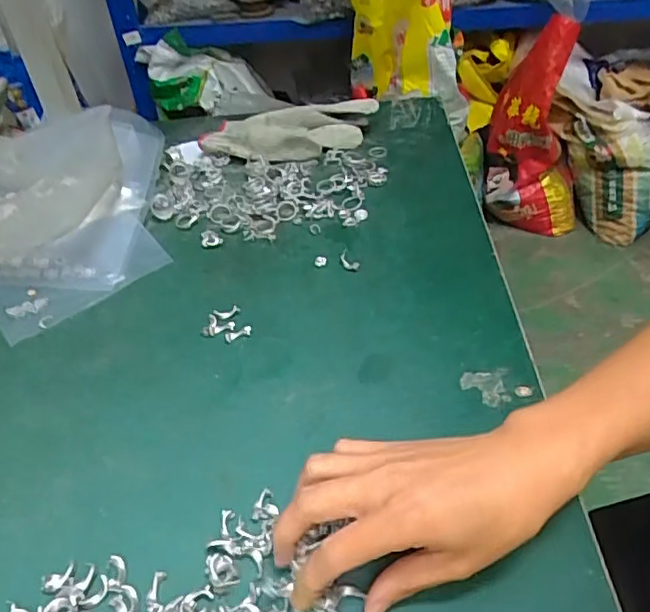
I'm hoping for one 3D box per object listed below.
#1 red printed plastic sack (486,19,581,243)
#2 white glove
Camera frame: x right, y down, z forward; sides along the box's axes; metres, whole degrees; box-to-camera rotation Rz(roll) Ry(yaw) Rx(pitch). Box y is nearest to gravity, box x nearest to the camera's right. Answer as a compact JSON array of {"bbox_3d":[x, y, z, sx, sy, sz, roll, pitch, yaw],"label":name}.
[{"bbox_3d":[0.634,-0.506,1.689,0.294,0.583,0.191,11,44,17],"label":"red printed plastic sack"},{"bbox_3d":[-0.042,-0.202,0.658,0.203,0.038,0.085,-2,42,4],"label":"white glove"}]

